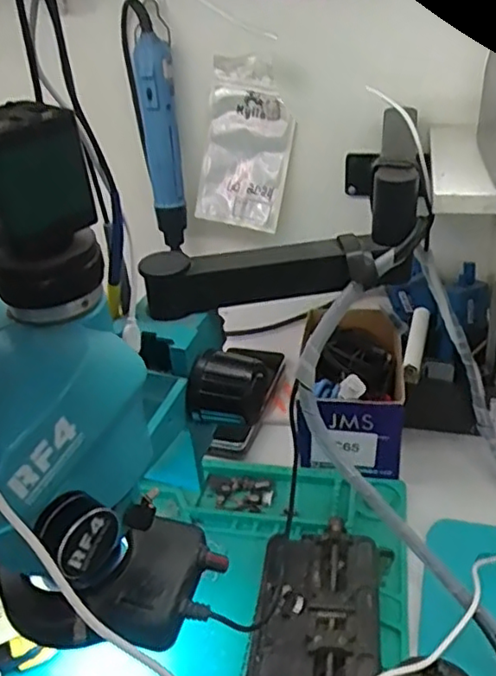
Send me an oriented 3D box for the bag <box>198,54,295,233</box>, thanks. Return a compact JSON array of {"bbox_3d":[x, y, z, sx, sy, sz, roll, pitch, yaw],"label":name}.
[{"bbox_3d":[0.000,-0.196,0.644,0.087,0.159,0.009,16,28,10],"label":"bag"}]

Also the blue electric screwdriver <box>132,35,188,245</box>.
[{"bbox_3d":[-0.087,-0.193,0.638,0.036,0.203,0.042,-10,30,-9],"label":"blue electric screwdriver"}]

